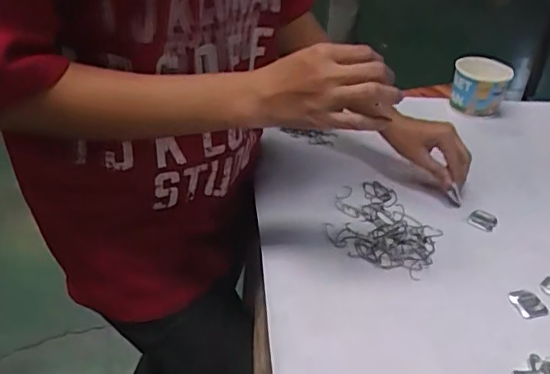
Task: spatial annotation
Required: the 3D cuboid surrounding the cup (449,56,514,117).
[{"bbox_3d":[0.330,-0.157,0.918,0.084,0.085,0.075,17,37,17],"label":"cup"}]

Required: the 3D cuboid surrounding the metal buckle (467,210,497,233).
[{"bbox_3d":[0.254,0.041,0.691,0.032,0.004,0.030,22,38,23],"label":"metal buckle"}]

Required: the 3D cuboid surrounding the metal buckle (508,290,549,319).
[{"bbox_3d":[0.262,0.121,0.584,0.029,0.007,0.034,-7,37,-17],"label":"metal buckle"}]

